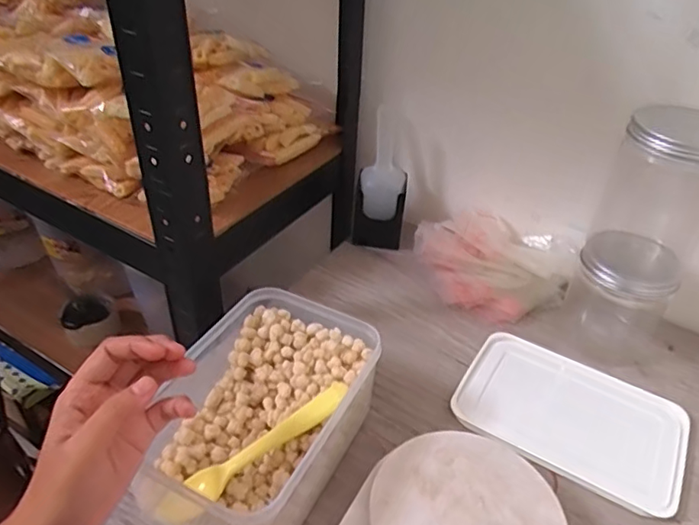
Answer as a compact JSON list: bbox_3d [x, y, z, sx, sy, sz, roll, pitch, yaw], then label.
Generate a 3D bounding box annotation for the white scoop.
[{"bbox_3d":[0.043,-0.120,0.672,0.051,0.134,0.021,6,4,5],"label":"white scoop"}]

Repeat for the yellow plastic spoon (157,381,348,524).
[{"bbox_3d":[-0.068,0.141,0.416,0.156,0.013,0.029,-32,47,-14],"label":"yellow plastic spoon"}]

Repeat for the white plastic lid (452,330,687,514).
[{"bbox_3d":[0.199,0.135,0.503,0.188,0.010,0.133,22,42,23],"label":"white plastic lid"}]

